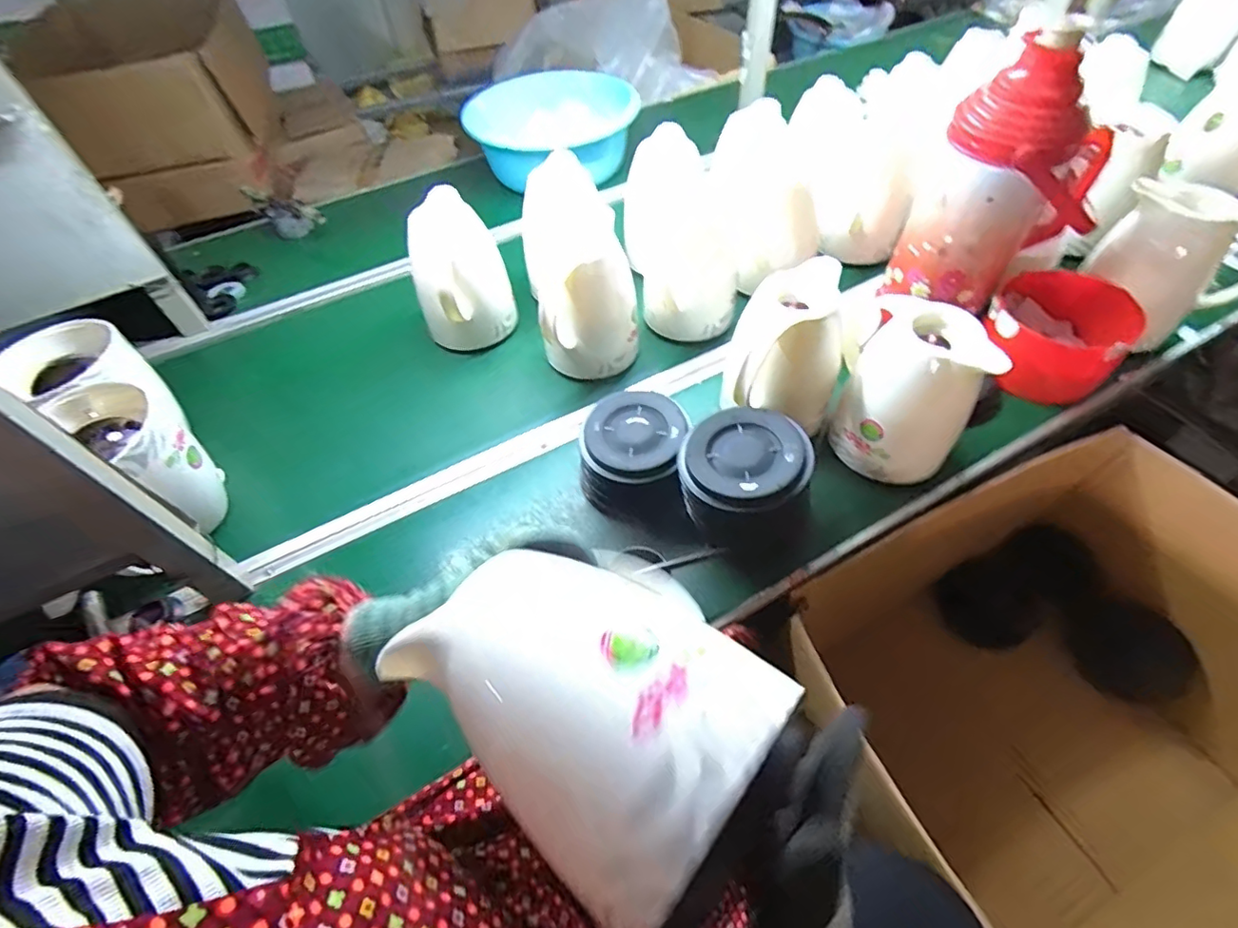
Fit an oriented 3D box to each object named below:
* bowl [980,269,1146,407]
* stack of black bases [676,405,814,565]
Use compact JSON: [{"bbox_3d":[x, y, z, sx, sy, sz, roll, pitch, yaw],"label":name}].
[{"bbox_3d":[0.655,-0.196,0.839,0.185,0.094,0.209,37,65,28],"label":"bowl"},{"bbox_3d":[0.145,0.034,0.670,0.149,0.142,0.154,-2,53,4],"label":"stack of black bases"}]

